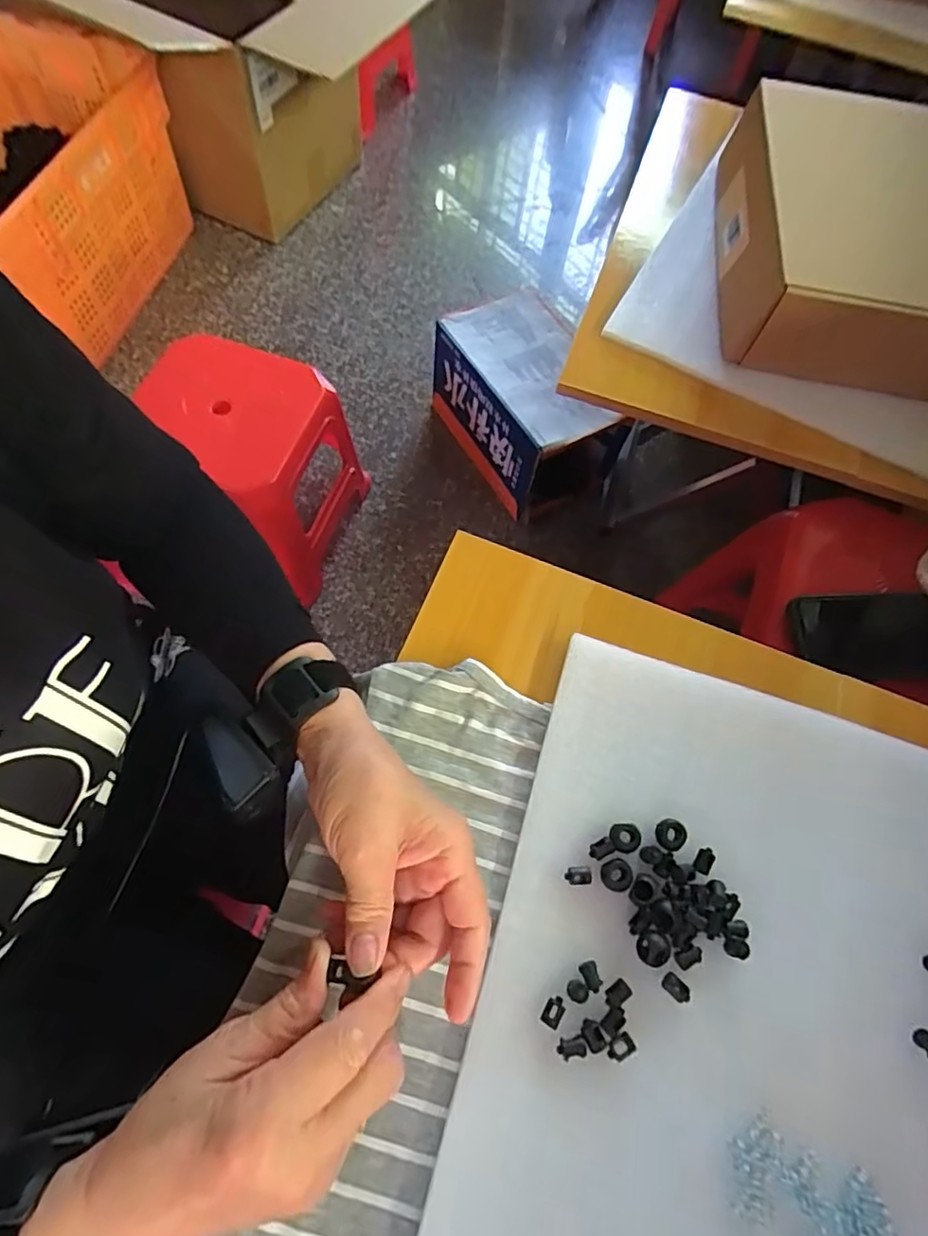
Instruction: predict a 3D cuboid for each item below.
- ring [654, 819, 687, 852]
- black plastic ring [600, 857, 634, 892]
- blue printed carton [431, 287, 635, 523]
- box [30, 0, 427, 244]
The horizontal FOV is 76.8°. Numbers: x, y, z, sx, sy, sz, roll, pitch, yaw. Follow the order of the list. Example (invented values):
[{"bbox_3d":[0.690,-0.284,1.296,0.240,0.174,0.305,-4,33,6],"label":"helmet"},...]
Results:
[{"bbox_3d":[0.122,0.128,0.346,0.017,0.005,0.018,2,66,-4],"label":"ring"},{"bbox_3d":[0.087,0.146,0.334,0.018,0.004,0.017,2,66,-4],"label":"black plastic ring"},{"bbox_3d":[0.114,-0.394,1.077,0.222,0.186,0.337,-27,71,-15],"label":"blue printed carton"},{"bbox_3d":[-0.526,-1.133,1.271,0.787,0.411,0.484,34,68,10],"label":"box"}]

